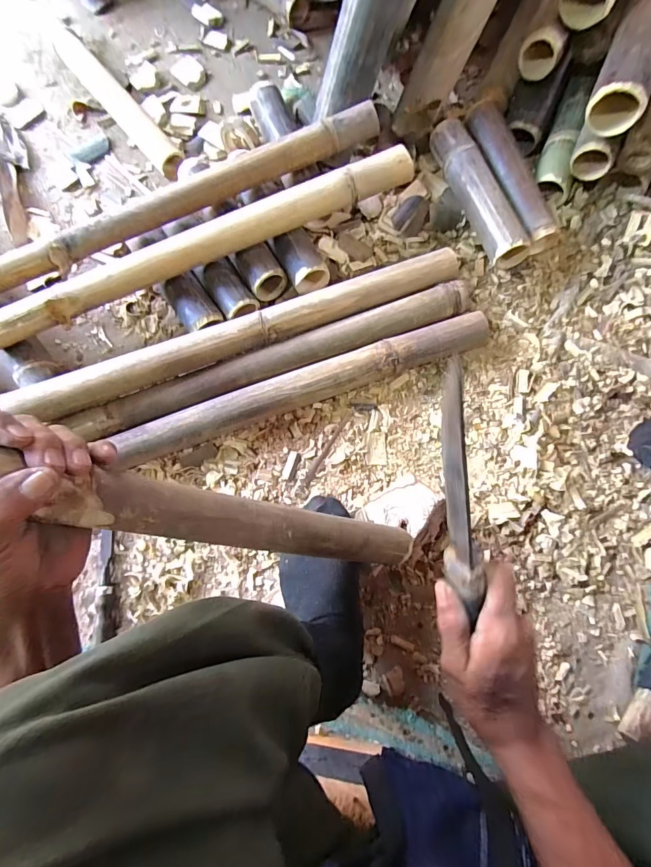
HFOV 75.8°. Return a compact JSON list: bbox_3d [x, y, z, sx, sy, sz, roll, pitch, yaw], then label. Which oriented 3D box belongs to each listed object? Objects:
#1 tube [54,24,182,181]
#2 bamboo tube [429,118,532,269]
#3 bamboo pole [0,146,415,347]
[{"bbox_3d":[-0.365,-0.584,0.744,0.046,0.045,0.393,-39,80,-6],"label":"tube"},{"bbox_3d":[0.236,-0.376,0.642,0.056,0.043,0.259,-20,79,-4],"label":"bamboo tube"},{"bbox_3d":[-0.186,-0.268,0.597,0.652,0.044,0.053,-23,79,-5],"label":"bamboo pole"}]

